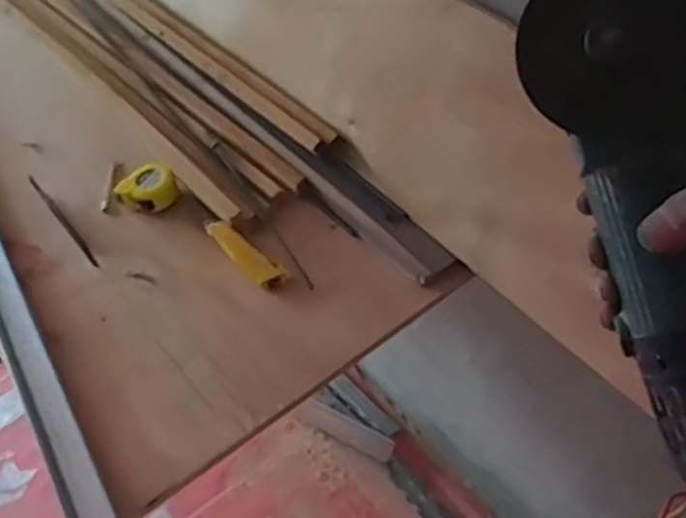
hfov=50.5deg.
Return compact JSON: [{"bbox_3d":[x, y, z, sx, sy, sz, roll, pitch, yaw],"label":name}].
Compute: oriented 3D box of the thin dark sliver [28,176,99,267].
[{"bbox_3d":[-0.406,-0.058,1.053,0.013,0.008,0.220,-33,56,-22],"label":"thin dark sliver"}]

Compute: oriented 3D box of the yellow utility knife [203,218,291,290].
[{"bbox_3d":[-0.140,-0.013,0.983,0.162,0.018,0.038,36,61,29],"label":"yellow utility knife"}]

